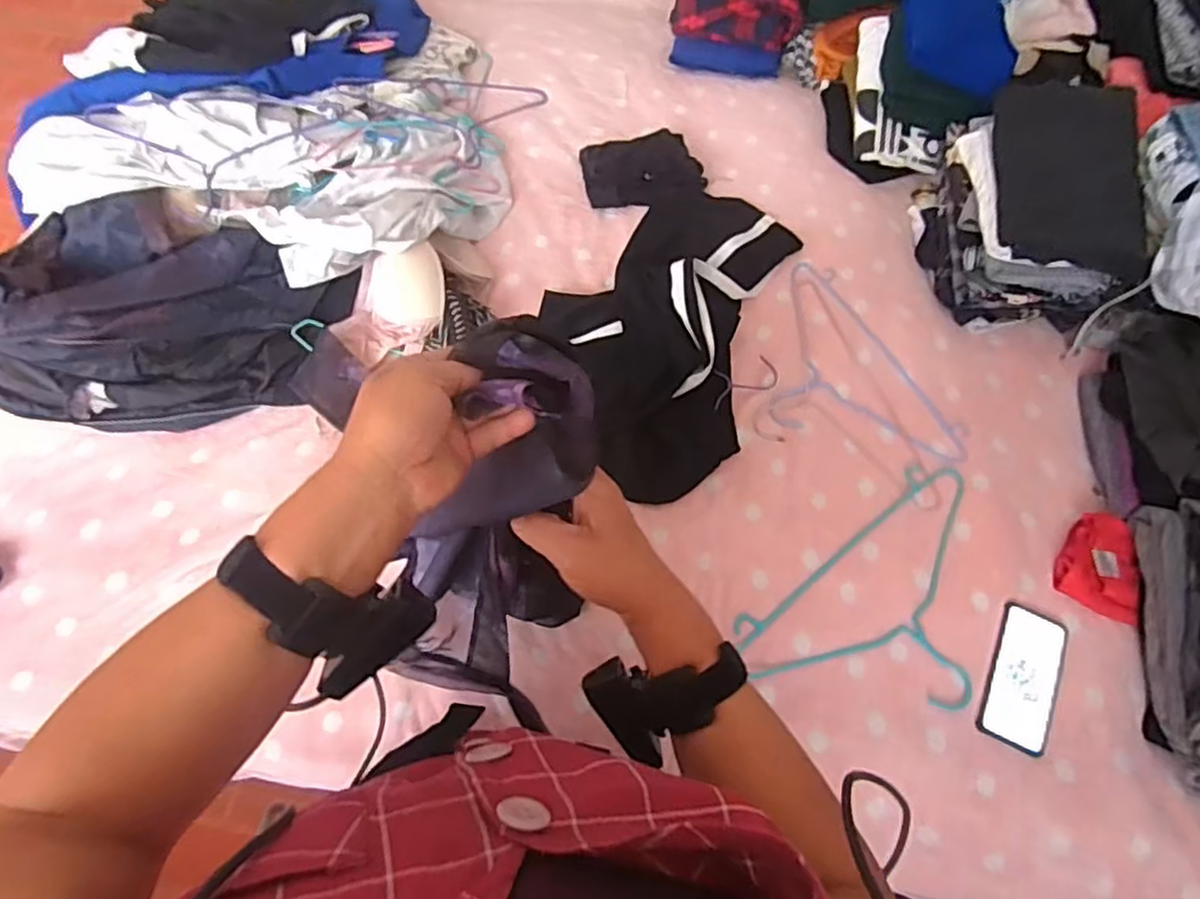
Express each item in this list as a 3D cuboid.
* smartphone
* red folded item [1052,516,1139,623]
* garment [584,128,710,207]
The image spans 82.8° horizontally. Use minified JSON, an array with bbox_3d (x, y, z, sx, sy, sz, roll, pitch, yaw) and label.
[{"bbox_3d":[0.516,0.275,0.825,0.083,0.015,0.169,23,66,9],"label":"smartphone"},{"bbox_3d":[0.638,0.146,0.870,0.091,0.035,0.131,19,65,7],"label":"red folded item"},{"bbox_3d":[0.073,-0.495,1.188,0.211,0.030,0.158,-18,66,-10],"label":"garment"}]

